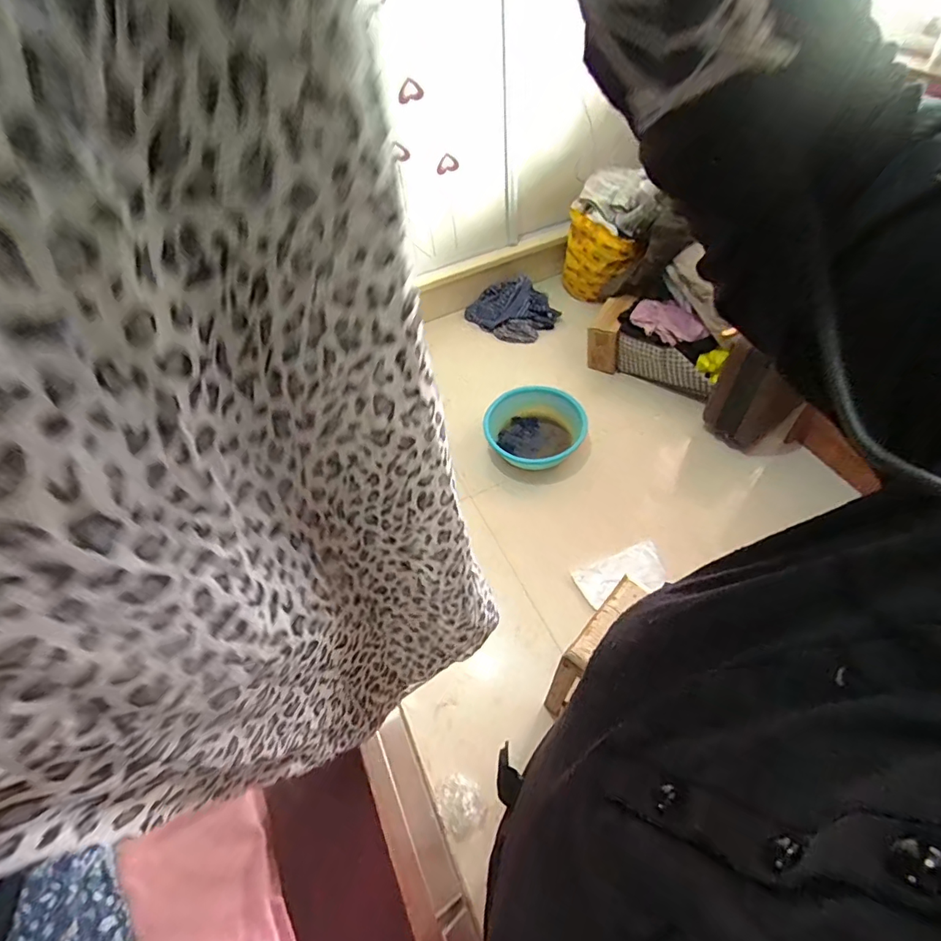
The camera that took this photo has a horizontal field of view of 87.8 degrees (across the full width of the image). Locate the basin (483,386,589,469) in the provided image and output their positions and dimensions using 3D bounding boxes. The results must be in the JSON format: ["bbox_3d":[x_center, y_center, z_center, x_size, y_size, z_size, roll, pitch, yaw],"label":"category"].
[{"bbox_3d":[0.223,-0.137,1.722,0.339,0.146,0.291,13,56,15],"label":"basin"}]

